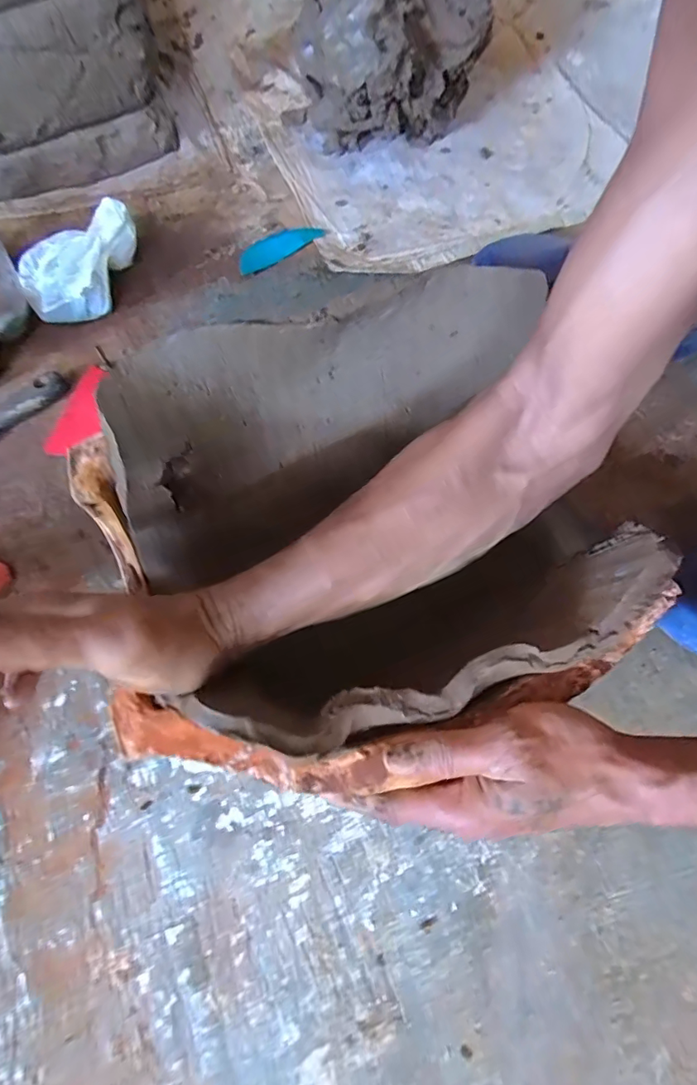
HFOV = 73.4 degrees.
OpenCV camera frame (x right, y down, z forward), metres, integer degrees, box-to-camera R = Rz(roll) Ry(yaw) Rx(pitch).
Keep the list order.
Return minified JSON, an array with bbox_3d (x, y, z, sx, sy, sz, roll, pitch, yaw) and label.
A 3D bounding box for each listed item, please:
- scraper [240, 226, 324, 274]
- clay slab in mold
[{"bbox_3d":[-0.089,-0.371,0.579,0.119,0.009,0.042,-35,73,-12],"label":"scraper"},{"bbox_3d":[0.002,-0.011,0.300,0.318,0.120,0.264,-17,70,-6],"label":"clay slab in mold"}]

